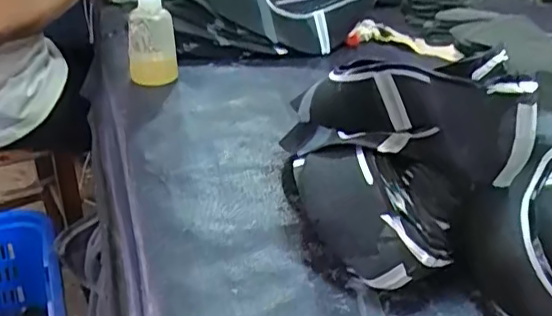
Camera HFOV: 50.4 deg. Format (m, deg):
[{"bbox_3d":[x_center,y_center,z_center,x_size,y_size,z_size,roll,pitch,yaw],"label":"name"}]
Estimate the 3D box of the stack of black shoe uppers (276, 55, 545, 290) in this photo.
[{"bbox_3d":[0.086,-0.013,0.486,0.127,0.153,0.228,-4,29,-12],"label":"stack of black shoe uppers"}]

